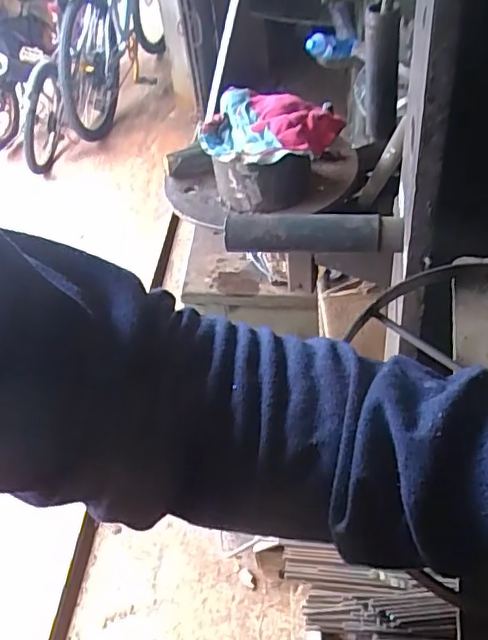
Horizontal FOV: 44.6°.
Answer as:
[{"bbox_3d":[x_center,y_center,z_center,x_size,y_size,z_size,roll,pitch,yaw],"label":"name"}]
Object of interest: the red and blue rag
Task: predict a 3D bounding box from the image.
[{"bbox_3d":[0.023,-0.207,0.645,0.153,0.037,0.112,16,49,22],"label":"red and blue rag"}]

